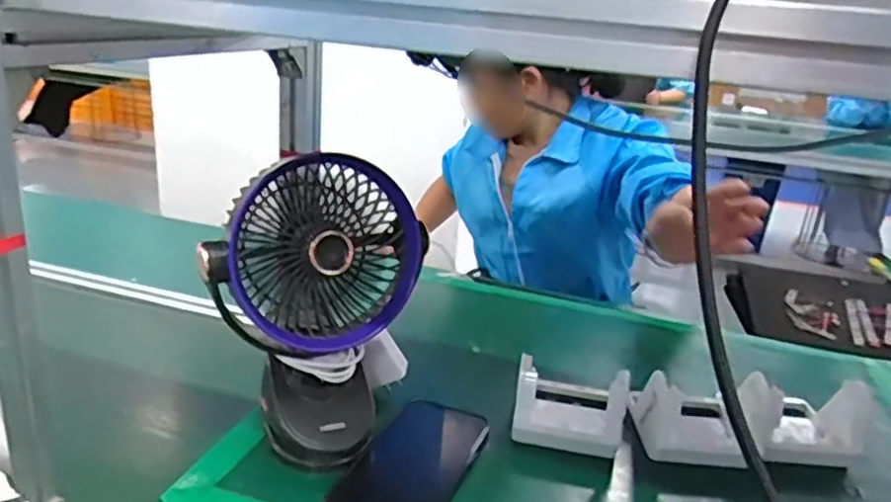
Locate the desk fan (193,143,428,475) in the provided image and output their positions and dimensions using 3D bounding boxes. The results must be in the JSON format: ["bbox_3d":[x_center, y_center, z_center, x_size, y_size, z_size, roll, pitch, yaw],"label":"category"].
[{"bbox_3d":[-0.098,0.055,0.564,0.148,0.219,0.123,4,20,0],"label":"desk fan"}]

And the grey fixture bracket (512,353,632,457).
[{"bbox_3d":[0.113,0.128,0.623,0.095,0.068,0.102,8,20,10],"label":"grey fixture bracket"}]

